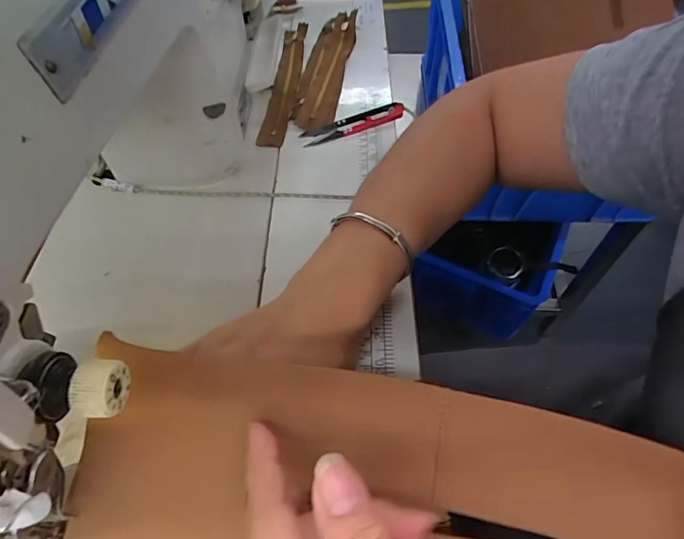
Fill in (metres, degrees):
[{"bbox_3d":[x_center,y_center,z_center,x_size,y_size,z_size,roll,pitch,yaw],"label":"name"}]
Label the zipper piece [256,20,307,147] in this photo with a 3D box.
[{"bbox_3d":[-0.062,-0.210,0.483,0.029,0.010,0.213,3,54,3],"label":"zipper piece"}]

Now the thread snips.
[{"bbox_3d":[0.011,-0.145,0.435,0.104,0.014,0.024,-19,56,-12],"label":"thread snips"}]

